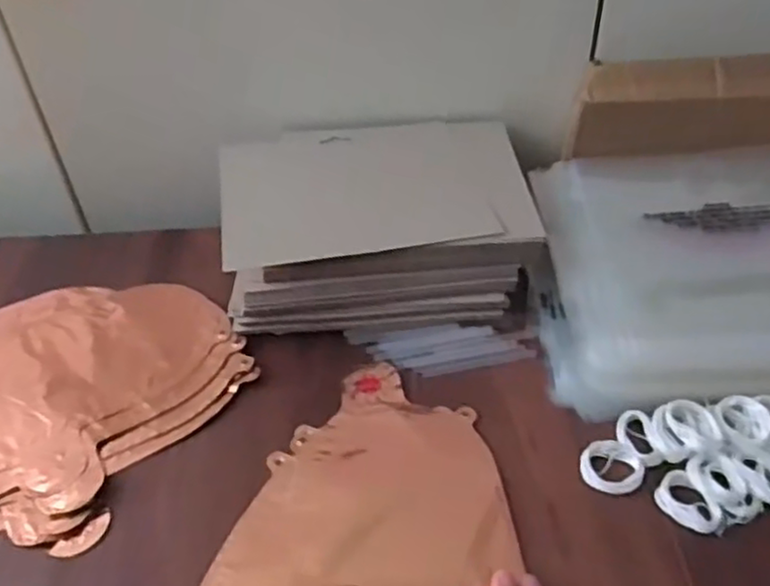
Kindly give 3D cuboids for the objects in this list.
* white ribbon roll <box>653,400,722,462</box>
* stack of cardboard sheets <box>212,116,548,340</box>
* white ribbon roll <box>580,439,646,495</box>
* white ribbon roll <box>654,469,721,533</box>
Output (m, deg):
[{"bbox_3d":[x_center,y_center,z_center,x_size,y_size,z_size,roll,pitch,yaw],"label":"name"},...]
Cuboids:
[{"bbox_3d":[0.181,0.083,0.431,0.037,0.013,0.034,-1,41,1],"label":"white ribbon roll"},{"bbox_3d":[-0.003,-0.055,0.560,0.230,0.074,0.183,-1,41,2],"label":"stack of cardboard sheets"},{"bbox_3d":[0.134,0.102,0.420,0.035,0.009,0.032,-1,41,1],"label":"white ribbon roll"},{"bbox_3d":[0.169,0.118,0.401,0.025,0.007,0.038,-19,44,-17],"label":"white ribbon roll"}]

